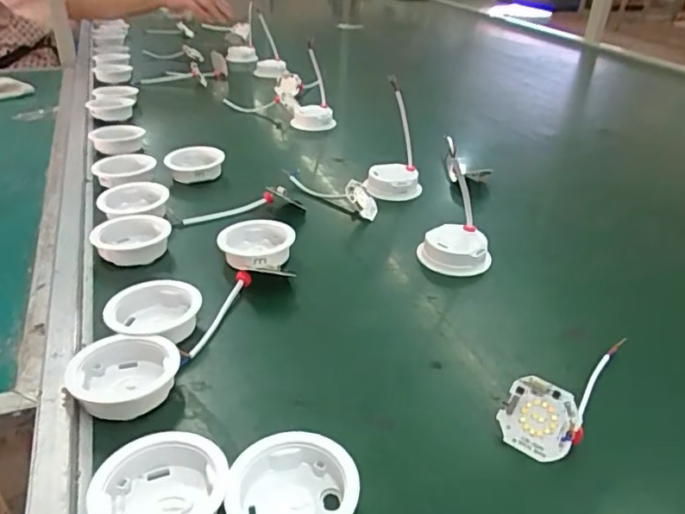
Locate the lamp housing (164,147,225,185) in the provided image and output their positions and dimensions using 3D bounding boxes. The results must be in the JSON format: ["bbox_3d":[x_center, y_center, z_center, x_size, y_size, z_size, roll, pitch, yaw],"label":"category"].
[{"bbox_3d":[-0.185,-0.115,0.721,0.069,0.028,0.065,-5,31,-10],"label":"lamp housing"}]

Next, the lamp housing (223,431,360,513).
[{"bbox_3d":[-0.028,0.134,0.323,0.069,0.023,0.067,1,30,0],"label":"lamp housing"}]

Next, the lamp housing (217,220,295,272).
[{"bbox_3d":[-0.086,-0.010,0.560,0.075,0.023,0.072,1,30,0],"label":"lamp housing"}]

